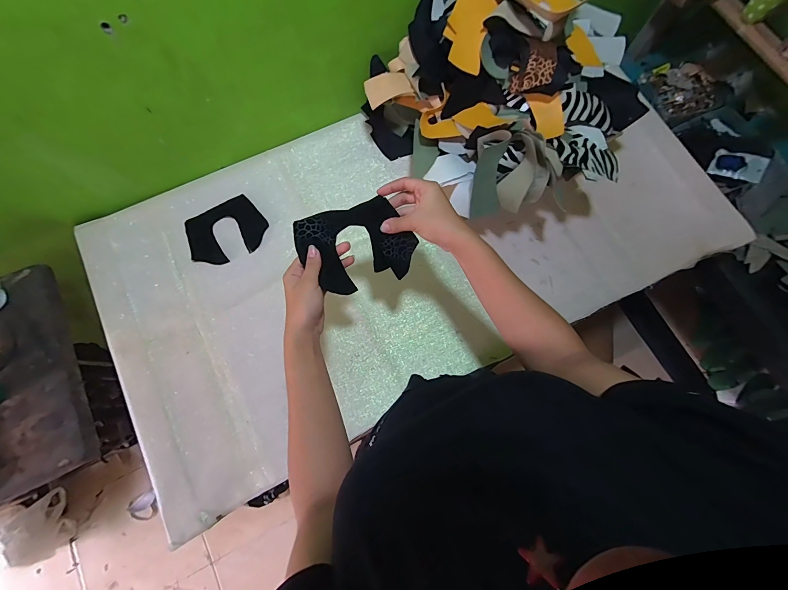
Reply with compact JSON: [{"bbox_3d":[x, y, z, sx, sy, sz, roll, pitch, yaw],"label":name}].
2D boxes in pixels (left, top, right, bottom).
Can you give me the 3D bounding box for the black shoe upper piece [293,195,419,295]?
[{"bbox_3d":[-0.047,-0.062,0.448,0.144,0.021,0.108,-20,106,-10],"label":"black shoe upper piece"}]

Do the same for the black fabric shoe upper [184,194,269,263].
[{"bbox_3d":[-0.330,-0.127,0.669,0.149,0.004,0.119,-28,78,-8],"label":"black fabric shoe upper"}]

